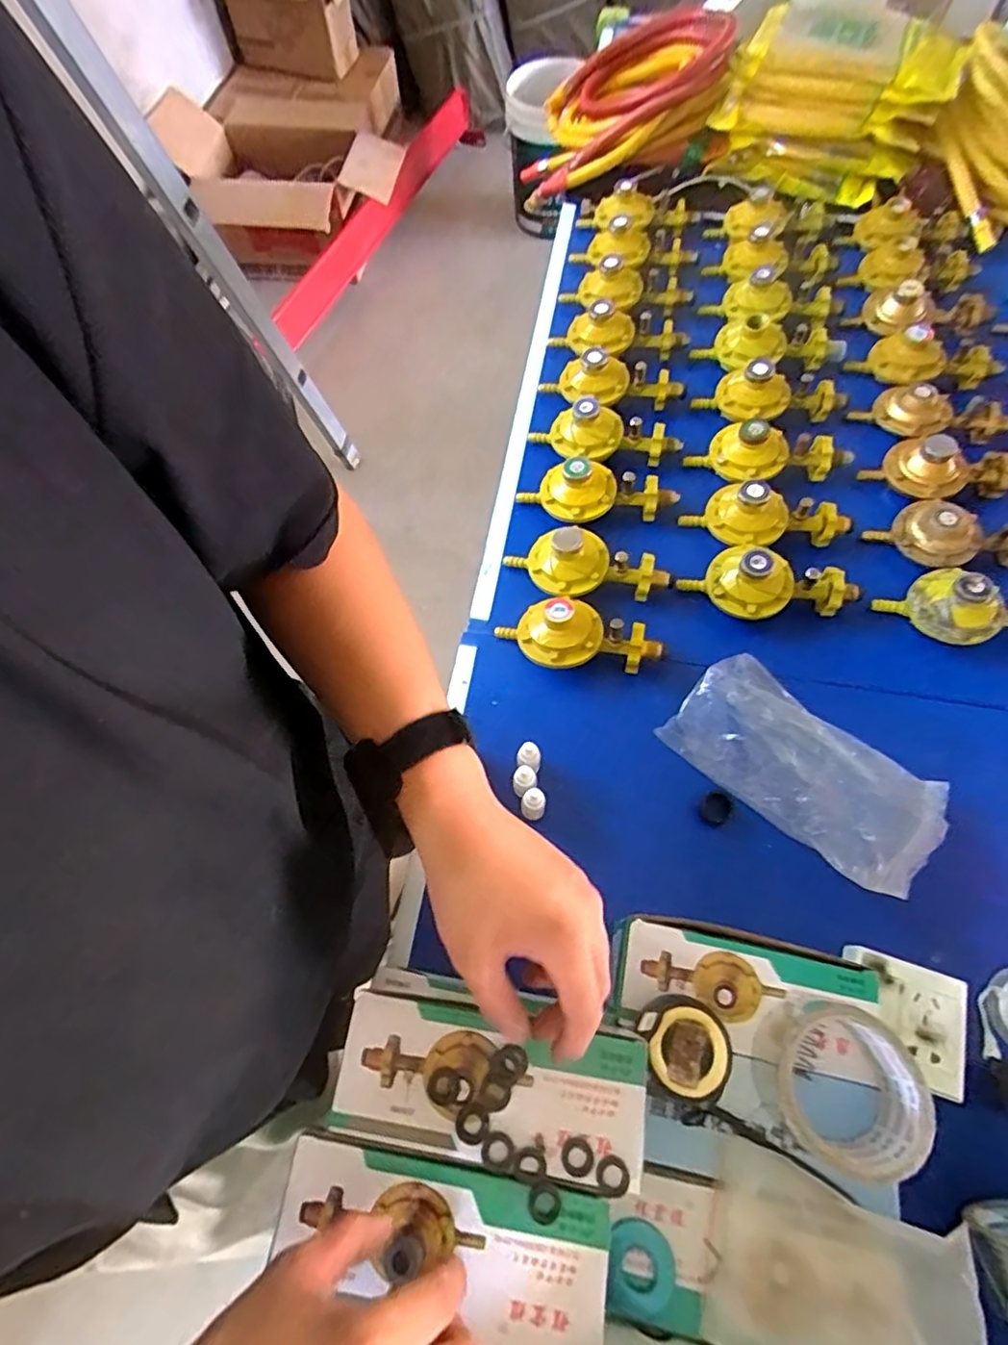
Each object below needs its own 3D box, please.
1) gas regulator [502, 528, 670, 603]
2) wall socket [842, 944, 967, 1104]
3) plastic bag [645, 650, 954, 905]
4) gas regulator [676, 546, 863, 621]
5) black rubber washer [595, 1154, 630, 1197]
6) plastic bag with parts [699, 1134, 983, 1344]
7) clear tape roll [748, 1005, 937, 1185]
[{"bbox_3d":[0.086,-0.118,0.638,0.164,0.057,0.067,3,66,3],"label":"gas regulator"},{"bbox_3d":[0.311,0.273,0.486,0.090,0.027,0.084,17,67,9],"label":"wall socket"},{"bbox_3d":[0.275,0.083,0.566,0.233,0.049,0.129,40,73,17],"label":"plastic bag"},{"bbox_3d":[0.272,-0.090,0.624,0.173,0.048,0.073,17,67,9],"label":"gas regulator"},{"bbox_3d":[0.059,0.275,0.336,0.017,0.004,0.017,-1,66,1],"label":"black rubber washer"},{"bbox_3d":[0.197,0.356,0.362,0.137,0.020,0.095,3,49,24],"label":"plastic bag with parts"},{"bbox_3d":[0.215,0.263,0.396,0.091,0.051,0.084,-1,66,1],"label":"clear tape roll"}]

